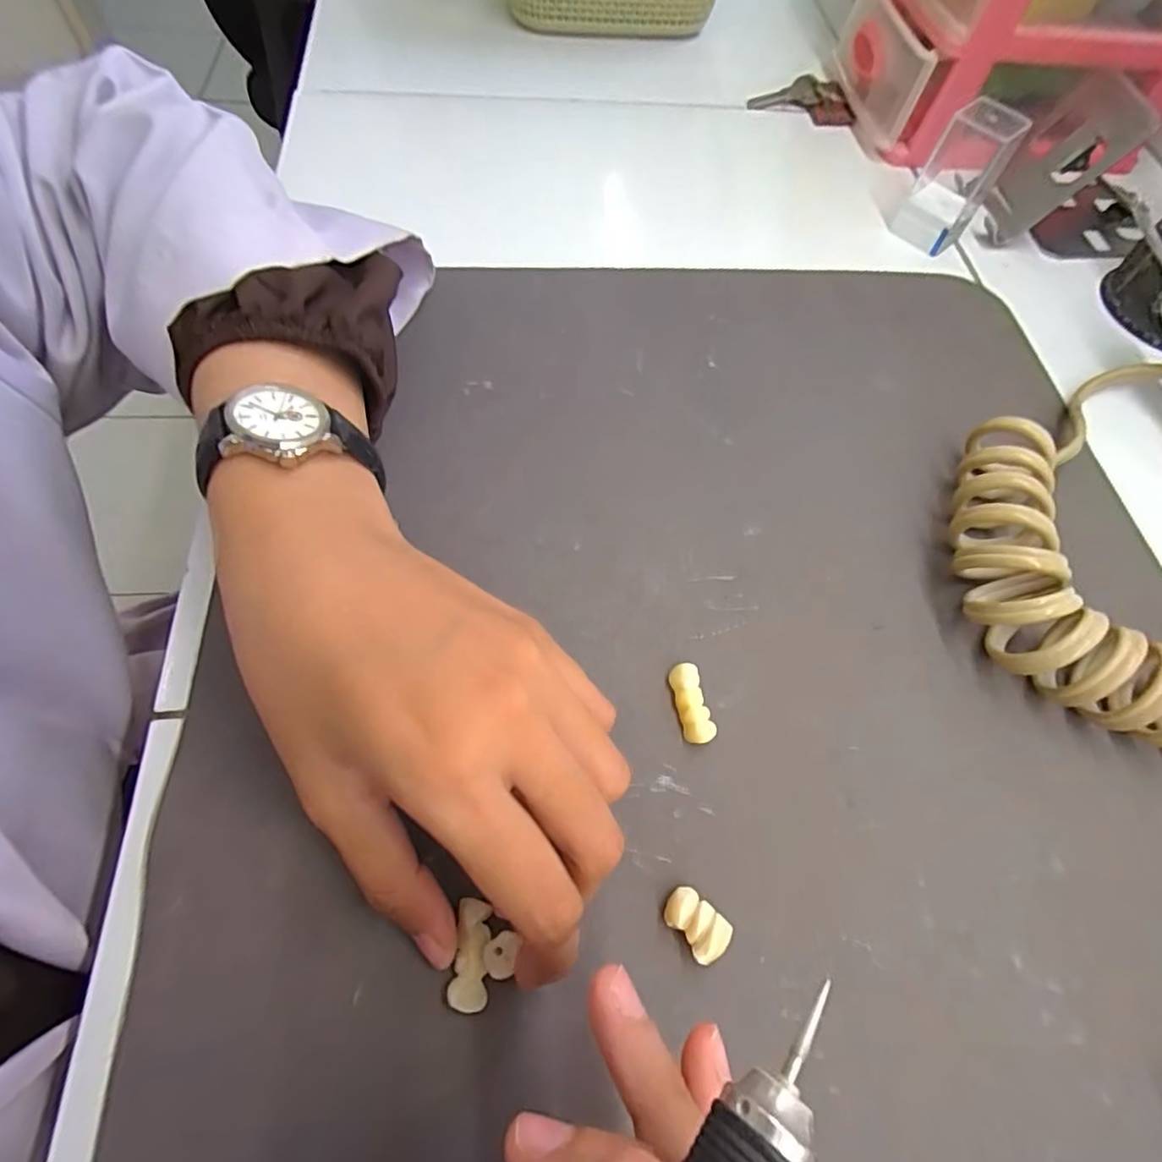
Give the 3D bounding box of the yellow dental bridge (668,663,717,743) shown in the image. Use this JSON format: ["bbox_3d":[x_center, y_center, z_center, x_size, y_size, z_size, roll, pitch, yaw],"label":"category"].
[{"bbox_3d":[0.039,0.044,0.211,0.011,0.006,0.027,-9,65,-8],"label":"yellow dental bridge"}]

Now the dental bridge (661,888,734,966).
[{"bbox_3d":[0.035,0.104,0.179,0.013,0.005,0.020,-40,72,-20],"label":"dental bridge"}]

